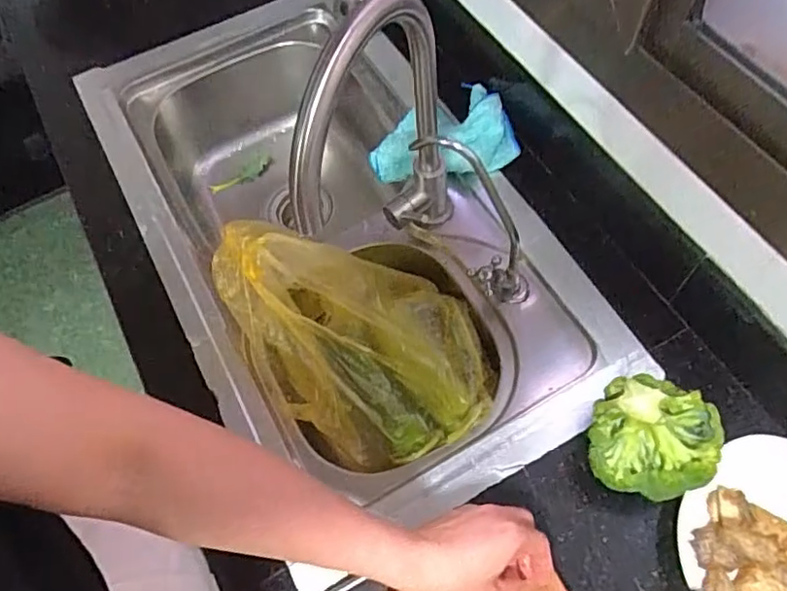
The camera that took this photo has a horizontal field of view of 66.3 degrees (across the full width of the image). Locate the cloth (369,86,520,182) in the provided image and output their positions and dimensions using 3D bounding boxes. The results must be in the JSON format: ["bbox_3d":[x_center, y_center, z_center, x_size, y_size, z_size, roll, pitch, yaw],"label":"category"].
[{"bbox_3d":[0.056,-0.202,0.783,0.191,0.066,0.119,-11,61,14],"label":"cloth"}]

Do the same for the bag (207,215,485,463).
[{"bbox_3d":[-0.042,0.052,0.646,0.276,0.144,0.210,2,63,5],"label":"bag"}]

